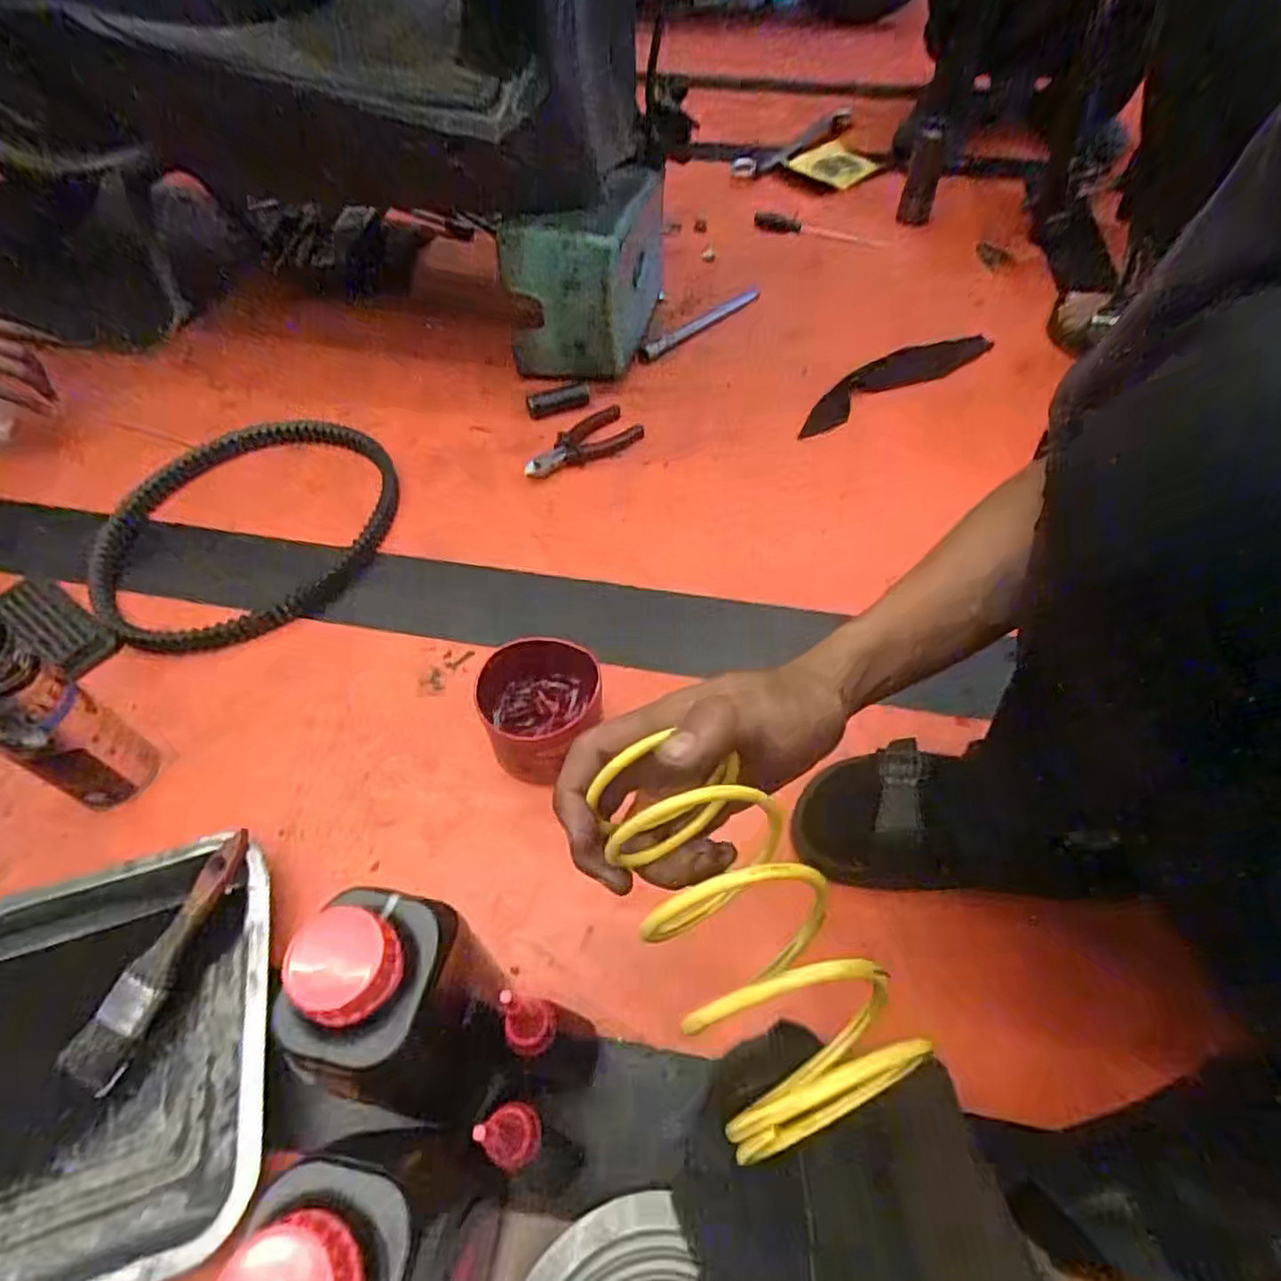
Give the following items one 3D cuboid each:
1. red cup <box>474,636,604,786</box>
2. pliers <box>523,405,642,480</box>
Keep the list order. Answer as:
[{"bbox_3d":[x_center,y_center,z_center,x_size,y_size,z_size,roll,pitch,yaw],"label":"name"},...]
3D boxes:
[{"bbox_3d":[-0.083,0.060,0.580,0.098,0.079,0.093,0,53,0],"label":"red cup"},{"bbox_3d":[-0.074,-0.237,0.834,0.154,0.025,0.071,-35,61,-23],"label":"pliers"}]

